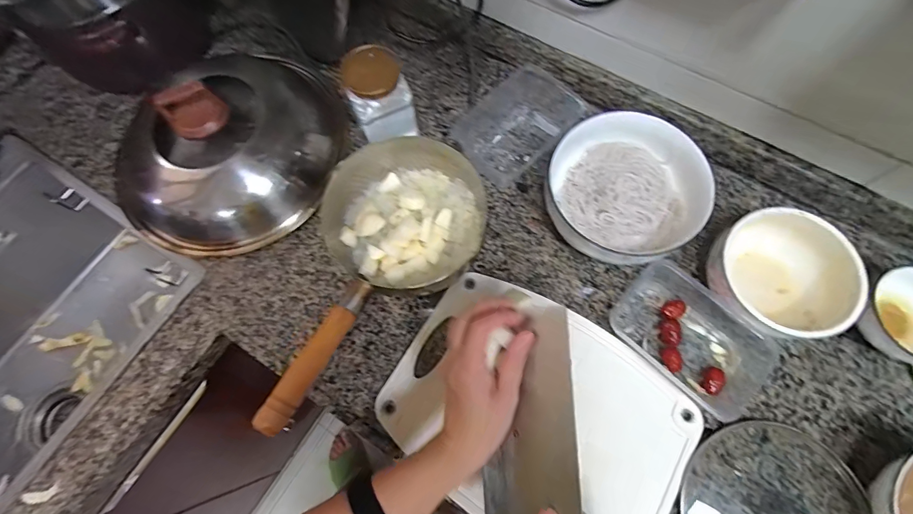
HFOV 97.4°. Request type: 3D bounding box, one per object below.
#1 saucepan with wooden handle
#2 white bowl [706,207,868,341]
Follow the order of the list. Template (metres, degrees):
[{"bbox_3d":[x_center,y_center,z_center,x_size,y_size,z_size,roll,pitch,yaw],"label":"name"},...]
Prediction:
[{"bbox_3d":[-0.104,0.021,0.497,0.193,0.098,0.384,23,73,9],"label":"saucepan with wooden handle"},{"bbox_3d":[0.386,0.028,0.492,0.140,0.082,0.152,0,71,1],"label":"white bowl"}]

